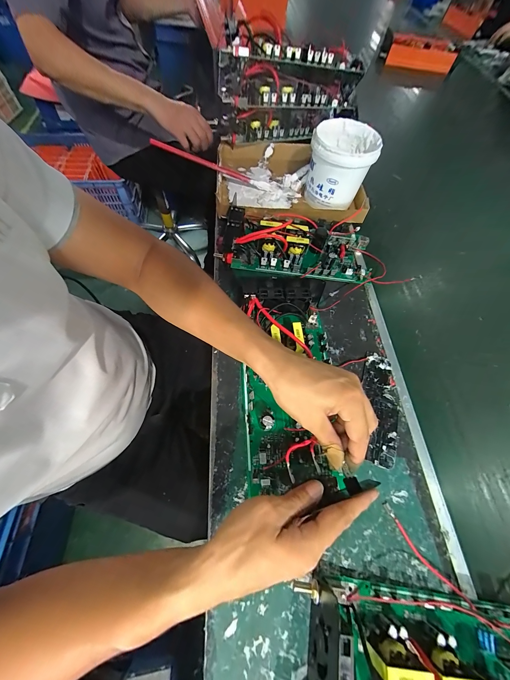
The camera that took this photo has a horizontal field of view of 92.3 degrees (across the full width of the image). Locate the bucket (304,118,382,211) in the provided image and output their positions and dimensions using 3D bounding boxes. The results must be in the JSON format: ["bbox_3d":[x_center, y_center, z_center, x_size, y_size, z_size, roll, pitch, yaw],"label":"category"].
[{"bbox_3d":[0.167,-0.353,0.496,0.118,0.108,0.130,10,63,2],"label":"bucket"}]

